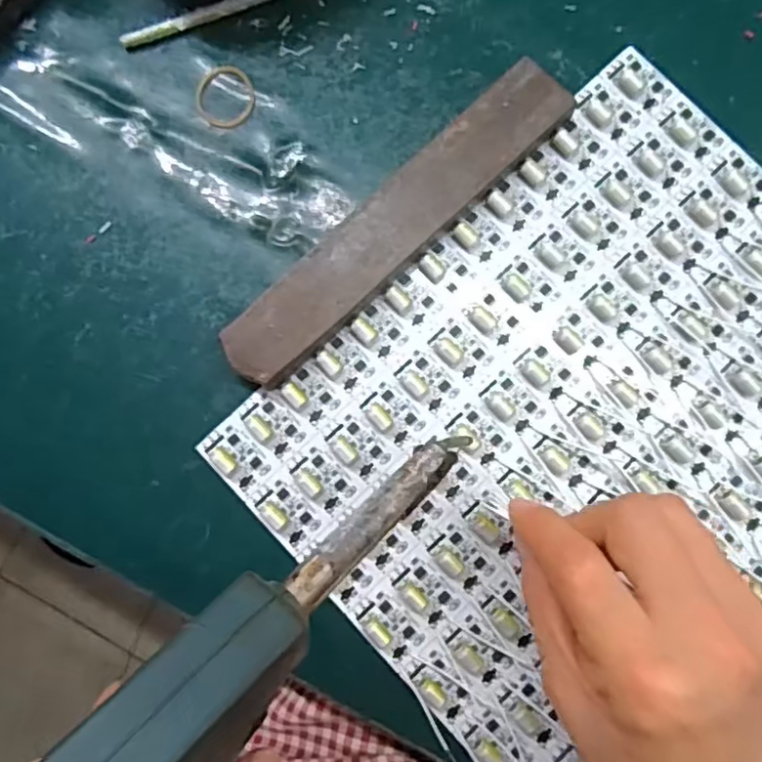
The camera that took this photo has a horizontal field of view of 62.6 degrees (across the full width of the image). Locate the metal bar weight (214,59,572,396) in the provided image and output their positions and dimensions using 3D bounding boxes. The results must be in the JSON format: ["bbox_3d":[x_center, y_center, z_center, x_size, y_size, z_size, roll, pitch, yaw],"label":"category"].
[{"bbox_3d":[0.008,-0.073,0.296,0.196,0.018,0.034,-43,85,-3],"label":"metal bar weight"}]

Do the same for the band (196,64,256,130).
[{"bbox_3d":[-0.078,-0.143,0.313,0.030,0.004,0.032,0,84,1],"label":"band"}]

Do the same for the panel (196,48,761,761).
[{"bbox_3d":[0.103,0.020,0.291,0.287,0.009,0.238,-42,85,-3],"label":"panel"}]

